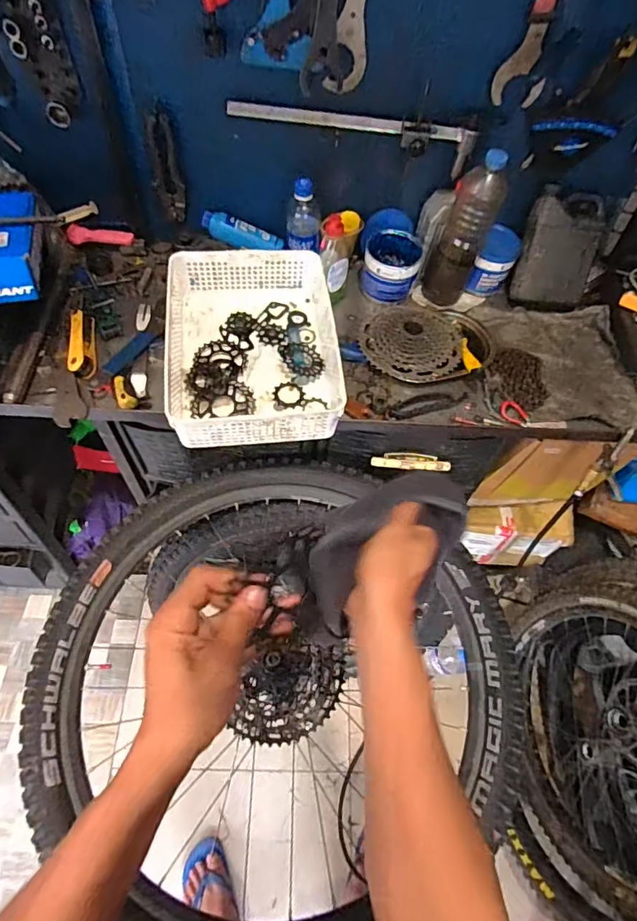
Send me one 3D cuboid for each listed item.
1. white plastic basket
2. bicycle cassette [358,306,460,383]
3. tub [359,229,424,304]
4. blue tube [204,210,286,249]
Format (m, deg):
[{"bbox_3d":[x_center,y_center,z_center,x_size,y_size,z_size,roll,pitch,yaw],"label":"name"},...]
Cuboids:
[{"bbox_3d":[-0.103,-0.181,0.777,0.250,0.088,0.326,-4,59,-7],"label":"white plastic basket"},{"bbox_3d":[0.160,-0.211,0.847,0.172,0.034,0.173,2,58,-3],"label":"bicycle cassette"},{"bbox_3d":[0.129,-0.351,0.920,0.101,0.094,0.102,2,58,-3],"label":"tub"},{"bbox_3d":[-0.140,-0.423,0.929,0.149,0.035,0.040,11,56,-18],"label":"blue tube"}]

